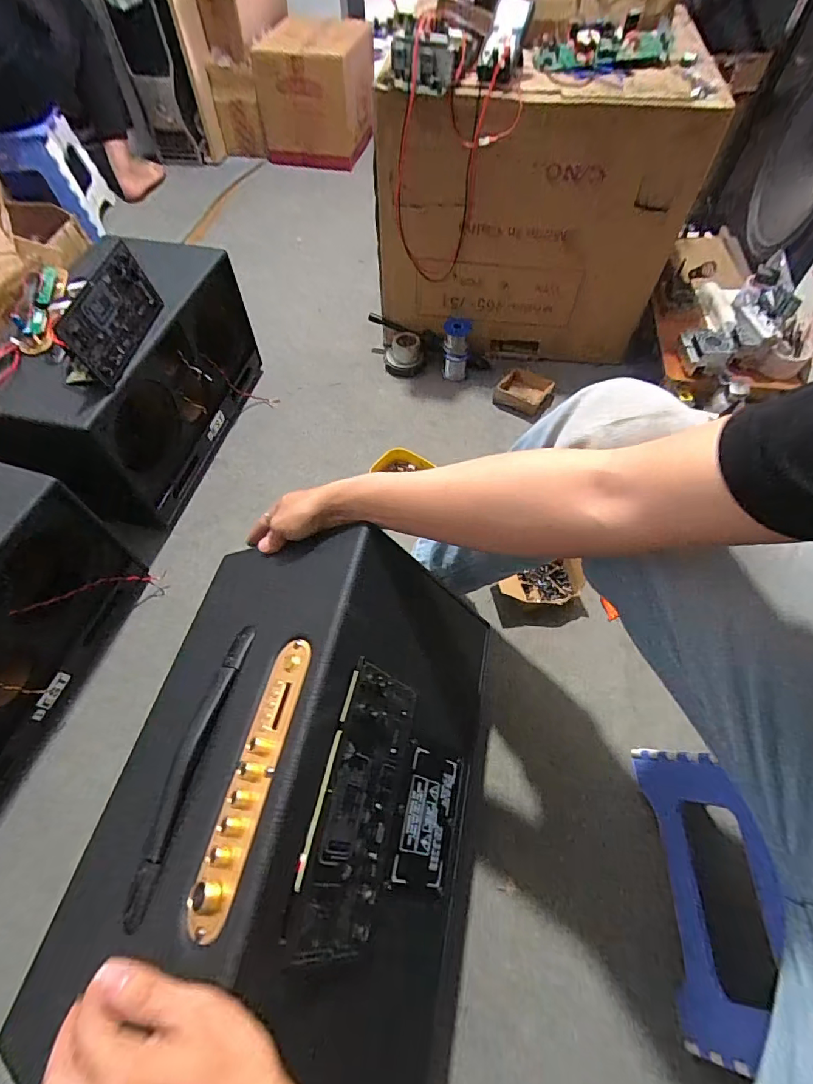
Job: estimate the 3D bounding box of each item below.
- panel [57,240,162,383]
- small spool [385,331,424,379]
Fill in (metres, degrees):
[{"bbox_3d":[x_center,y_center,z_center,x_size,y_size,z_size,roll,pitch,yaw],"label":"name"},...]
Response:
[{"bbox_3d":[-0.456,-0.357,0.737,0.027,0.103,0.214,3,59,4],"label":"panel"},{"bbox_3d":[-0.003,-0.454,1.144,0.092,0.073,0.086,3,59,3],"label":"small spool"}]

